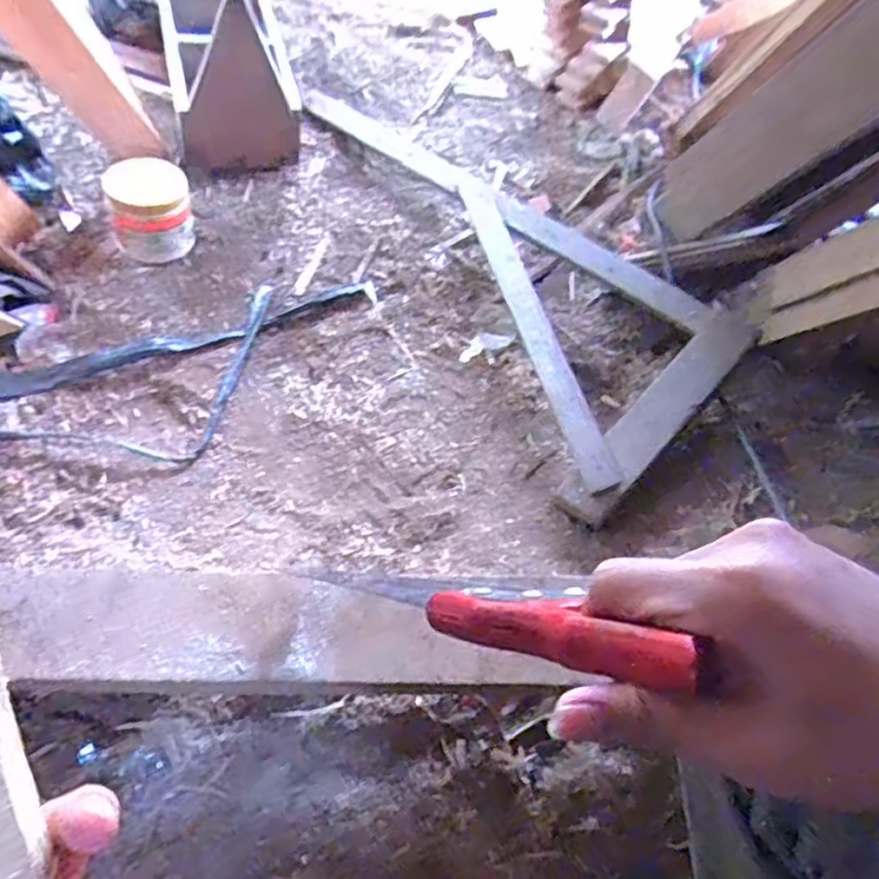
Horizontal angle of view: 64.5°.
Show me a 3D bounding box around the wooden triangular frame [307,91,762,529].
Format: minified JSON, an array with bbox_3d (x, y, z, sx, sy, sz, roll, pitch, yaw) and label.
[{"bbox_3d":[0.113,-0.259,0.942,0.301,0.094,0.743,-24,63,-17],"label":"wooden triangular frame"}]

